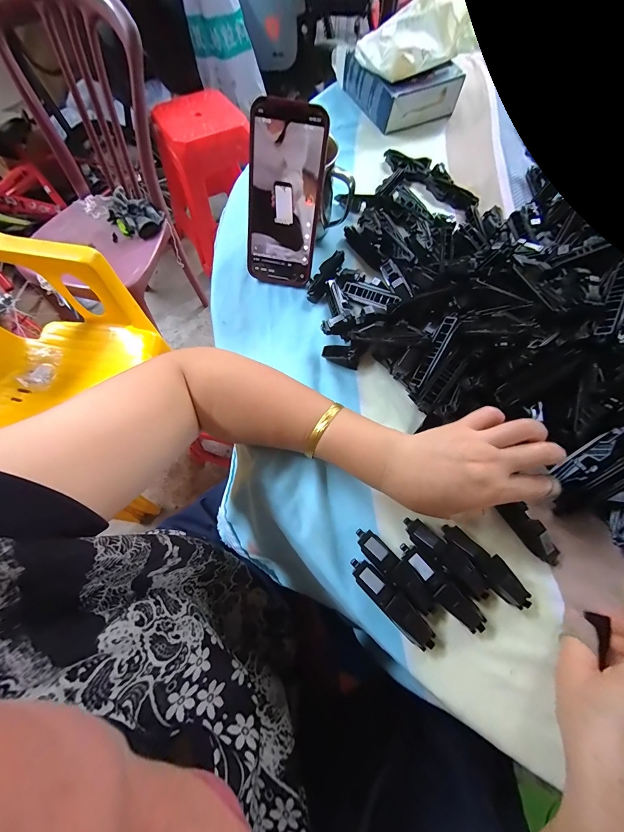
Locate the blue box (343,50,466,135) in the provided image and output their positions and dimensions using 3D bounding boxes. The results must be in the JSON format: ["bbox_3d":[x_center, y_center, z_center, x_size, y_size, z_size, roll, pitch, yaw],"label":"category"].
[{"bbox_3d":[0.146,-0.544,0.521,0.143,0.054,0.147,-29,72,-12],"label":"blue box"}]

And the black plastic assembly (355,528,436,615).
[{"bbox_3d":[0.068,0.127,0.260,0.019,0.020,0.080,-38,74,-15],"label":"black plastic assembly"}]

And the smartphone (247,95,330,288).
[{"bbox_3d":[-0.030,-0.228,0.342,0.077,0.160,0.012,11,34,3],"label":"smartphone"}]

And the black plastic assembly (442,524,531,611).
[{"bbox_3d":[0.144,0.124,0.262,0.080,0.019,0.019,43,74,14],"label":"black plastic assembly"}]

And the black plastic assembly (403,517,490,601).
[{"bbox_3d":[0.112,0.118,0.264,0.022,0.015,0.079,-42,75,-16],"label":"black plastic assembly"}]

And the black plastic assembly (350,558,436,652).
[{"bbox_3d":[0.063,0.148,0.252,0.019,0.019,0.079,-42,75,-16],"label":"black plastic assembly"}]

